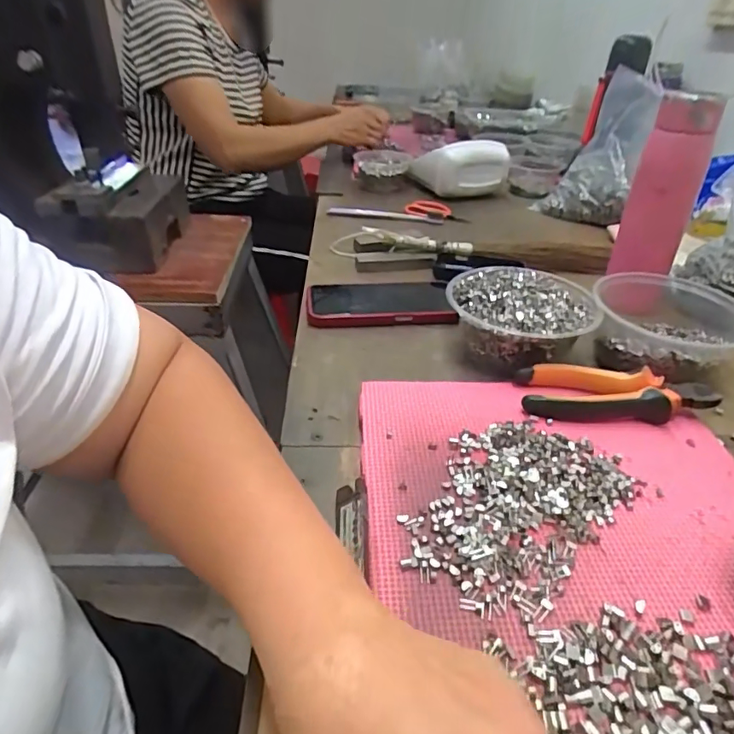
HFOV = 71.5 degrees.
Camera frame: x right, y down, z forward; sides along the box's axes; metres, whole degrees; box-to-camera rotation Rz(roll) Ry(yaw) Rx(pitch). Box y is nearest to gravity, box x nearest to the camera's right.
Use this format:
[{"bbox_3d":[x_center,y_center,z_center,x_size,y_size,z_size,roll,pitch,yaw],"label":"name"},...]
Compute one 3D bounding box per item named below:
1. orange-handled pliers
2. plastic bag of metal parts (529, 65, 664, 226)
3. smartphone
[{"bbox_3d":[0.199,0.020,0.408,0.146,0.023,0.051,4,34,1],"label":"orange-handled pliers"},{"bbox_3d":[0.383,-0.348,0.827,0.137,0.227,0.073,29,9,32],"label":"plastic bag of metal parts"},{"bbox_3d":[0.013,-0.071,0.563,0.155,0.019,0.085,-1,35,-6],"label":"smartphone"}]

